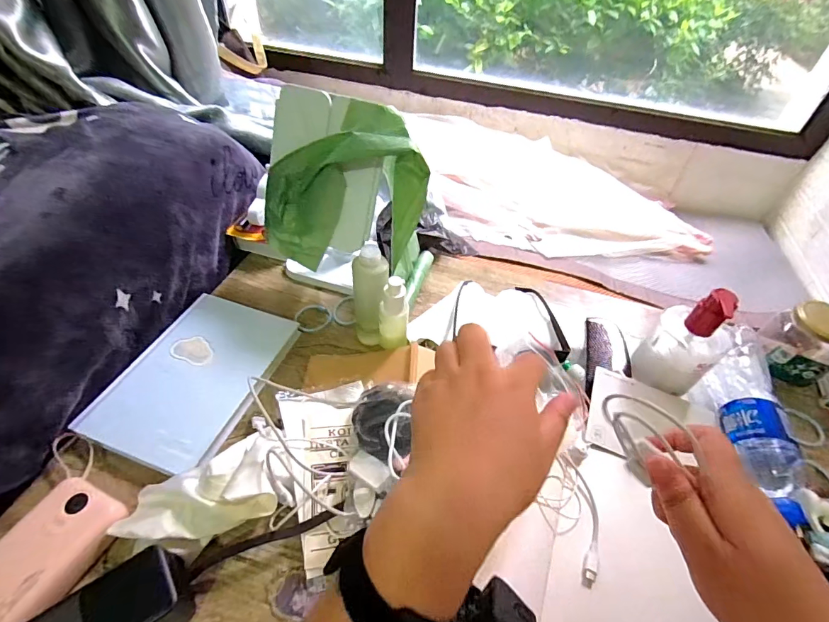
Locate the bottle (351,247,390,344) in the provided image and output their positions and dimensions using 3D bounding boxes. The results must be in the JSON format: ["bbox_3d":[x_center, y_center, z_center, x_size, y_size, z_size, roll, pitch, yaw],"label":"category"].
[{"bbox_3d":[-0.050,-0.007,0.480,0.038,0.148,0.034,-2,47,-6],"label":"bottle"}]

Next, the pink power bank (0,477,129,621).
[{"bbox_3d":[-0.305,0.197,0.340,0.069,0.022,0.108,20,49,14],"label":"pink power bank"}]

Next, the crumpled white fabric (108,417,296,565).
[{"bbox_3d":[-0.180,0.159,0.369,0.092,0.039,0.142,37,55,26],"label":"crumpled white fabric"}]

